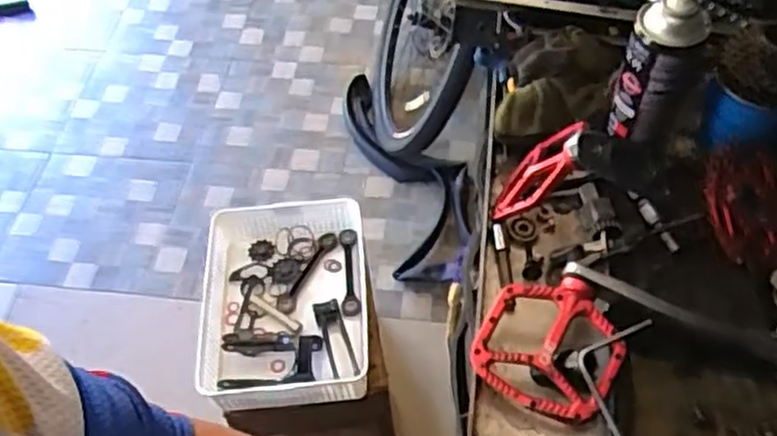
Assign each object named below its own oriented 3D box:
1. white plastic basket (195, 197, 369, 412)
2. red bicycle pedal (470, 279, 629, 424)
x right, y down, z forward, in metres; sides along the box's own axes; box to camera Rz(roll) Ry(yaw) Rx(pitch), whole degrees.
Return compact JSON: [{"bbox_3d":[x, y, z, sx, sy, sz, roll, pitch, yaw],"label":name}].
[{"bbox_3d":[-0.171,0.138,1.174,0.269,0.092,0.337,-7,54,0],"label":"white plastic basket"},{"bbox_3d":[0.135,0.104,0.617,0.112,0.016,0.110,30,77,17],"label":"red bicycle pedal"}]

